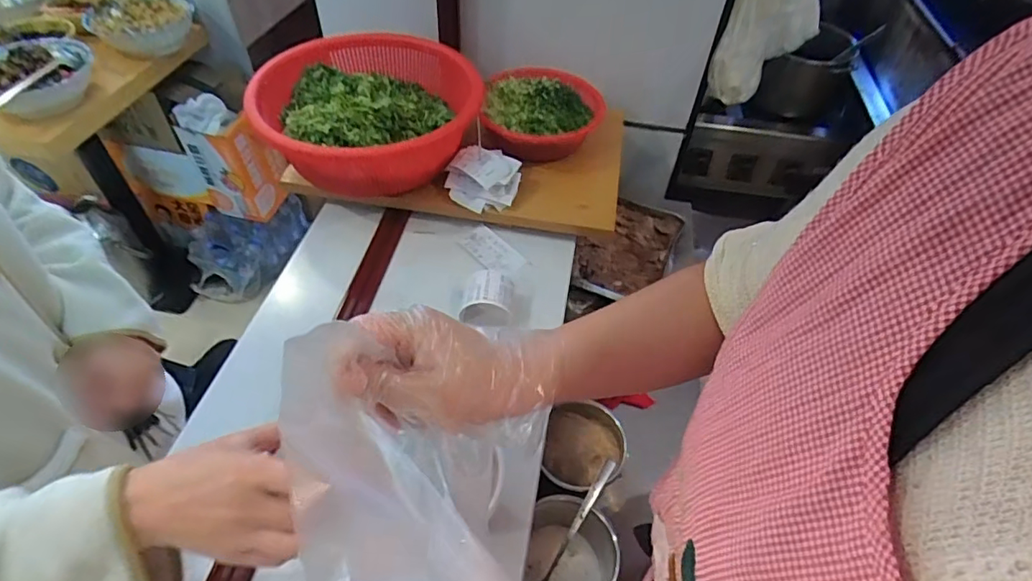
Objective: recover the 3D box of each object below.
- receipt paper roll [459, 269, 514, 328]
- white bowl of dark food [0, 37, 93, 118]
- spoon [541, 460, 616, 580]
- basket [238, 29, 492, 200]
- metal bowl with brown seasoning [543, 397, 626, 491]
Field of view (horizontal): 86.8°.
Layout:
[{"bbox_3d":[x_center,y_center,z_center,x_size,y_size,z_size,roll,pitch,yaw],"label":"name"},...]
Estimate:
[{"bbox_3d":[-0.036,0.012,0.711,0.062,0.062,0.053,5,50,0],"label":"receipt paper roll"},{"bbox_3d":[-0.943,-0.416,1.041,0.232,0.089,0.222,2,50,-2],"label":"white bowl of dark food"},{"bbox_3d":[0.064,0.265,0.605,0.017,0.025,0.170,29,91,20],"label":"spoon"},{"bbox_3d":[-0.206,-0.243,0.784,0.295,0.131,0.244,2,50,-2],"label":"basket"},{"bbox_3d":[0.083,0.195,0.661,0.096,0.050,0.105,9,50,4],"label":"metal bowl with brown seasoning"}]

